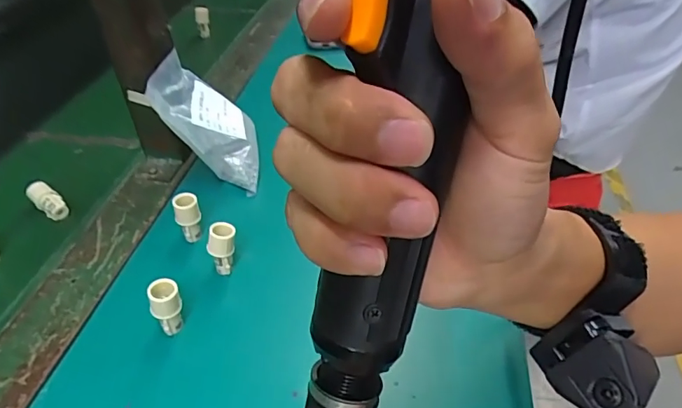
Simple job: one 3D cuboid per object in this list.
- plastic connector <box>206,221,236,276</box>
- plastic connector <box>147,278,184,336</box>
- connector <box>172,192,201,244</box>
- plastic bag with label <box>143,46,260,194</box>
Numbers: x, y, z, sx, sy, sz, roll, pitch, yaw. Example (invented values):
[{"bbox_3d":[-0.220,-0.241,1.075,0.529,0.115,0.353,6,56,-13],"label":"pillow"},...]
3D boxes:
[{"bbox_3d":[-0.090,0.037,0.370,0.021,0.046,0.017,-10,43,-10],"label":"plastic connector"},{"bbox_3d":[-0.117,0.071,0.328,0.019,0.042,0.017,-17,45,-17],"label":"plastic connector"},{"bbox_3d":[-0.124,0.012,0.393,0.019,0.040,0.014,-17,45,-17],"label":"connector"},{"bbox_3d":[-0.128,-0.078,0.455,0.118,0.042,0.104,29,35,-34],"label":"plastic bag with label"}]

